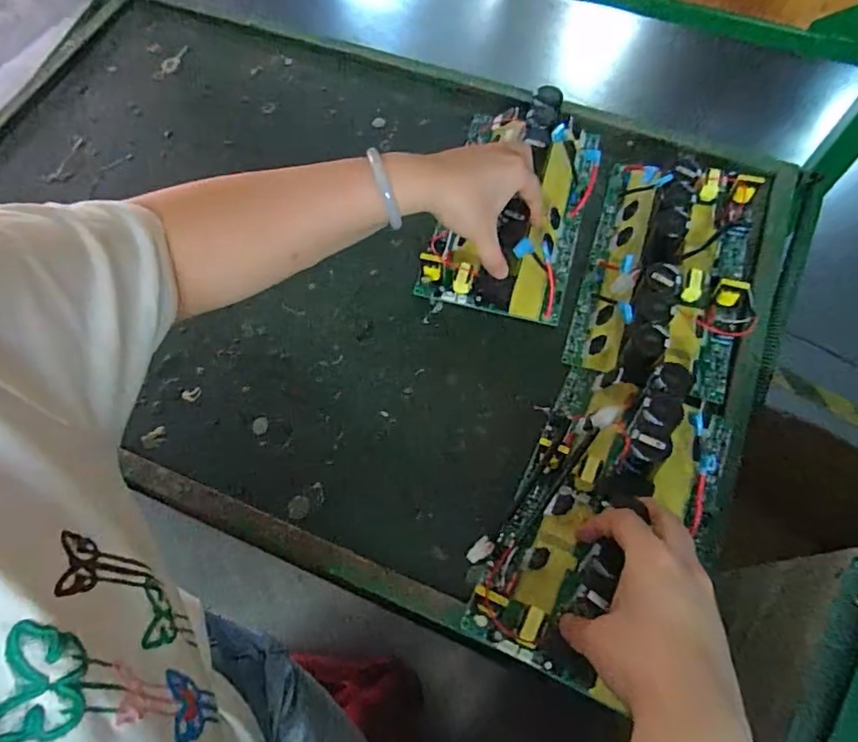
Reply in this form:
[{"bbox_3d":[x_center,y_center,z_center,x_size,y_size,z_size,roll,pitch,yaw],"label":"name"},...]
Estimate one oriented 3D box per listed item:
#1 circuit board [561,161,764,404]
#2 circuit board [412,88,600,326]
[{"bbox_3d":[0.217,-0.093,0.497,0.142,0.051,0.234,16,68,9],"label":"circuit board"},{"bbox_3d":[0.084,-0.171,0.542,0.137,0.056,0.234,15,68,9],"label":"circuit board"}]

